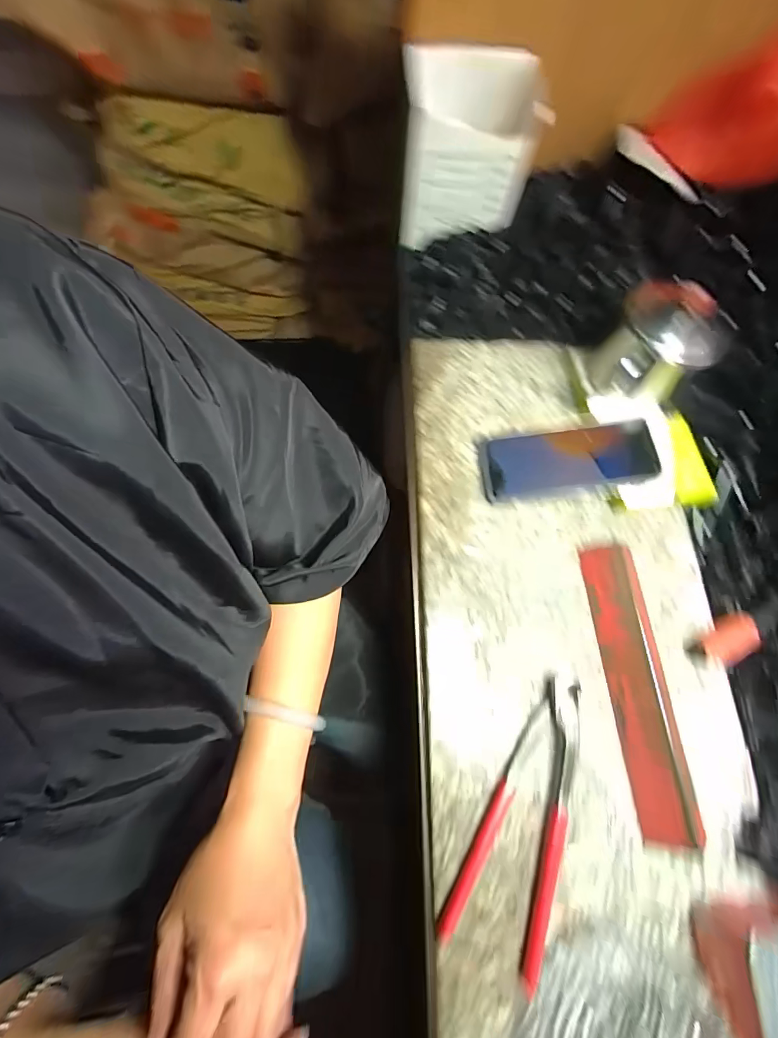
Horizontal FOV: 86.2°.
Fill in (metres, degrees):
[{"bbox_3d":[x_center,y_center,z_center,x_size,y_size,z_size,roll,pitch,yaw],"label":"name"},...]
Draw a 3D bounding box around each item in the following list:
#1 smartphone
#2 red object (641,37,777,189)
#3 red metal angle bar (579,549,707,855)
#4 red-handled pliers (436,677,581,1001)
[{"bbox_3d":[0.167,-0.056,0.393,0.152,0.009,0.063,-7,69,9],"label":"smartphone"},{"bbox_3d":[0.330,-0.375,0.386,0.155,0.113,0.075,37,74,10],"label":"red object"},{"bbox_3d":[0.201,0.131,0.335,0.039,0.027,0.218,-2,72,-3],"label":"red metal angle bar"},{"bbox_3d":[0.101,0.213,0.307,0.062,0.015,0.189,23,72,6],"label":"red-handled pliers"}]

